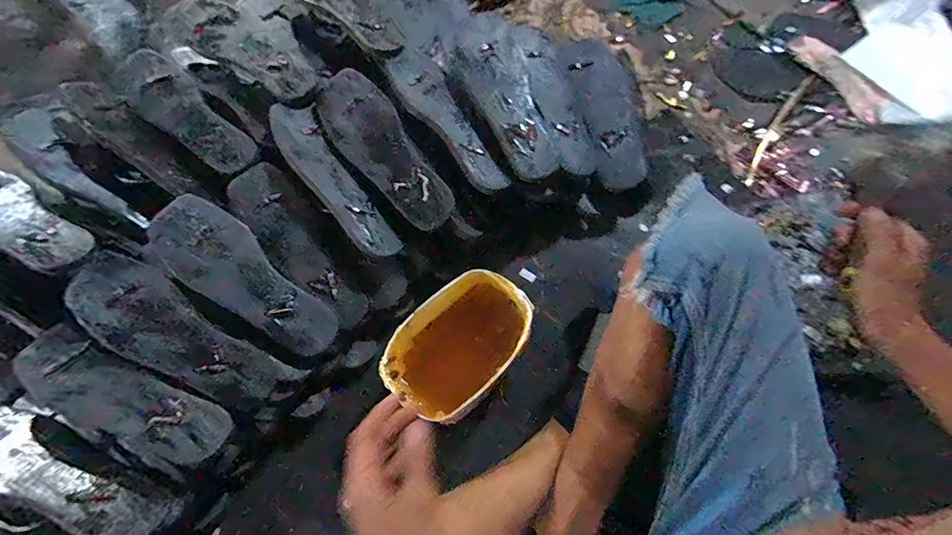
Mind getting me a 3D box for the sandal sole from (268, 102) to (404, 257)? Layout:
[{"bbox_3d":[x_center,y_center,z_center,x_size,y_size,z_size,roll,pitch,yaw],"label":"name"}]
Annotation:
[{"bbox_3d":[-0.199,-0.118,0.612,0.065,0.023,0.255,-37,86,-29],"label":"sandal sole"}]

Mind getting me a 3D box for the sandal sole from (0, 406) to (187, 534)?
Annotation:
[{"bbox_3d":[-0.460,0.222,0.471,0.273,0.015,0.077,26,31,4],"label":"sandal sole"}]

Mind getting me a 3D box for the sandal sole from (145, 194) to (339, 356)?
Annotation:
[{"bbox_3d":[-0.299,0.014,0.574,0.265,0.031,0.092,41,77,-5],"label":"sandal sole"}]

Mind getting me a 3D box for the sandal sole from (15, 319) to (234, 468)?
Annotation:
[{"bbox_3d":[-0.407,0.150,0.508,0.239,0.034,0.073,28,75,-2],"label":"sandal sole"}]

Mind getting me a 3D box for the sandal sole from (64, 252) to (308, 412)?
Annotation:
[{"bbox_3d":[-0.361,0.087,0.545,0.286,0.032,0.097,35,76,-7],"label":"sandal sole"}]

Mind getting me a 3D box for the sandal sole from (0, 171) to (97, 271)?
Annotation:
[{"bbox_3d":[-0.579,-0.068,0.551,0.231,0.018,0.077,28,51,11],"label":"sandal sole"}]

